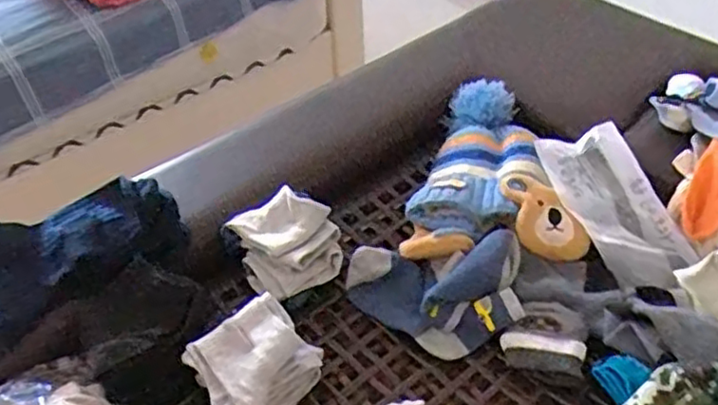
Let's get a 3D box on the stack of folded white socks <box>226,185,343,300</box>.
[{"bbox_3d":[-0.077,0.043,0.709,0.108,0.055,0.105,-22,75,4],"label":"stack of folded white socks"}]

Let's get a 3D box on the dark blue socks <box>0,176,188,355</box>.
[{"bbox_3d":[-0.286,0.054,0.657,0.233,0.051,0.099,-27,48,-23],"label":"dark blue socks"}]

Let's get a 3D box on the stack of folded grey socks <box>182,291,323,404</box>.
[{"bbox_3d":[-0.091,0.148,0.616,0.110,0.068,0.095,-31,50,-27],"label":"stack of folded grey socks"}]

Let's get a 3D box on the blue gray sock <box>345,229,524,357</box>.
[{"bbox_3d":[0.076,0.094,0.680,0.174,0.064,0.107,-2,43,1],"label":"blue gray sock"}]

